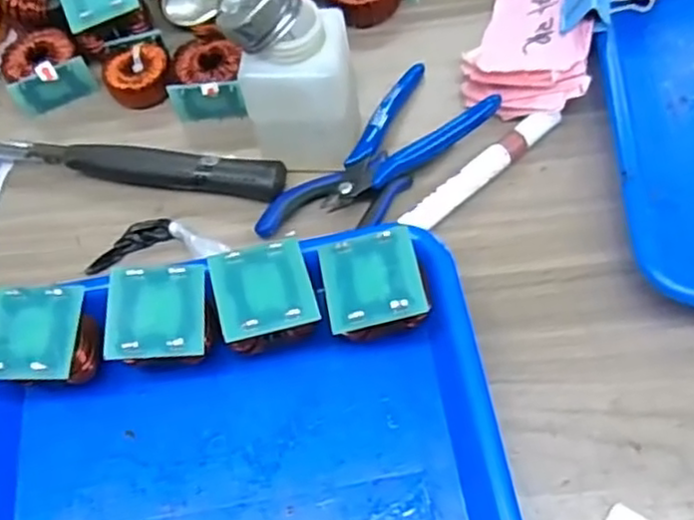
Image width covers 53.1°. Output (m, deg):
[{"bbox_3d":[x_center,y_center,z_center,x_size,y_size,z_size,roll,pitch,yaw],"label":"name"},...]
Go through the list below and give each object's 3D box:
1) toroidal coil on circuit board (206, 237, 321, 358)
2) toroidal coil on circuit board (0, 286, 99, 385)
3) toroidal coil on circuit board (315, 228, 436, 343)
[{"bbox_3d":[-0.039,0.022,0.346,0.045,0.044,0.046,-18,61,-3],"label":"toroidal coil on circuit board"},{"bbox_3d":[-0.148,0.044,0.347,0.047,0.045,0.047,-5,61,4],"label":"toroidal coil on circuit board"},{"bbox_3d":[0.014,0.019,0.340,0.047,0.048,0.048,-10,61,1],"label":"toroidal coil on circuit board"}]

